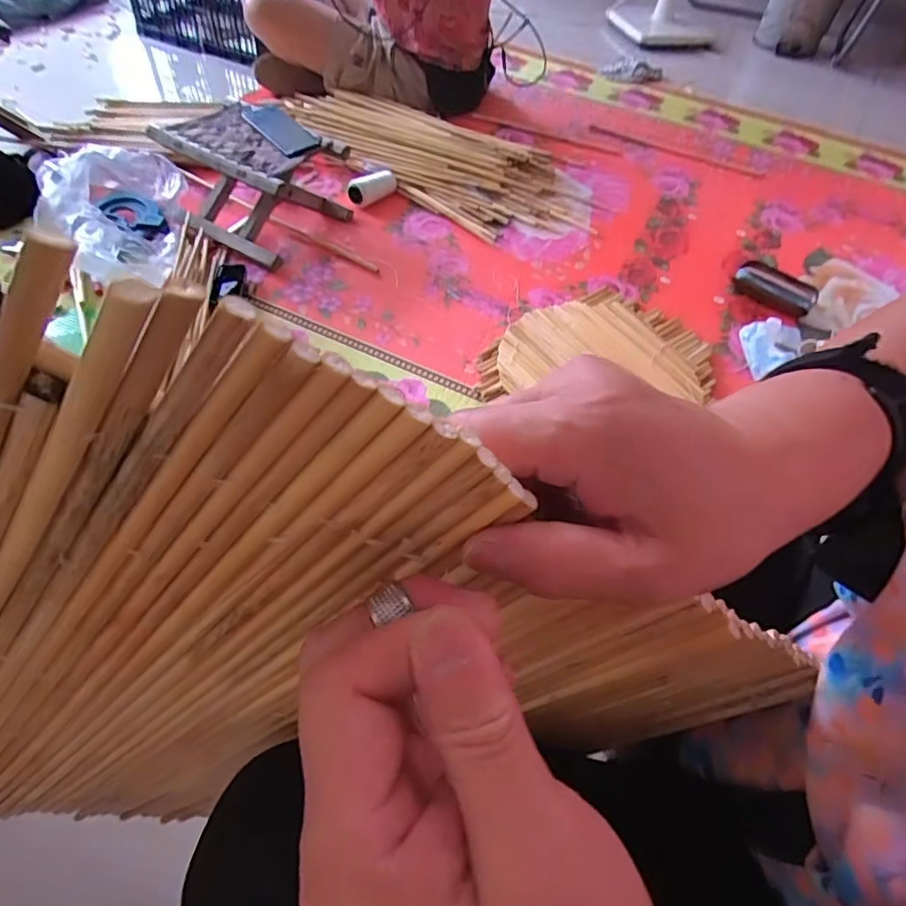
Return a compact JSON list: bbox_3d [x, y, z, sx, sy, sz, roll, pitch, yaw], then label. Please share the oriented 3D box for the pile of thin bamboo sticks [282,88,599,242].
[{"bbox_3d":[-0.055,-0.667,1.293,0.775,0.084,0.335,22,67,4],"label":"pile of thin bamboo sticks"}]

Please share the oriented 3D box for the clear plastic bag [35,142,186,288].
[{"bbox_3d":[-0.550,-0.403,0.931,0.211,0.170,0.239,-21,58,-20],"label":"clear plastic bag"}]

